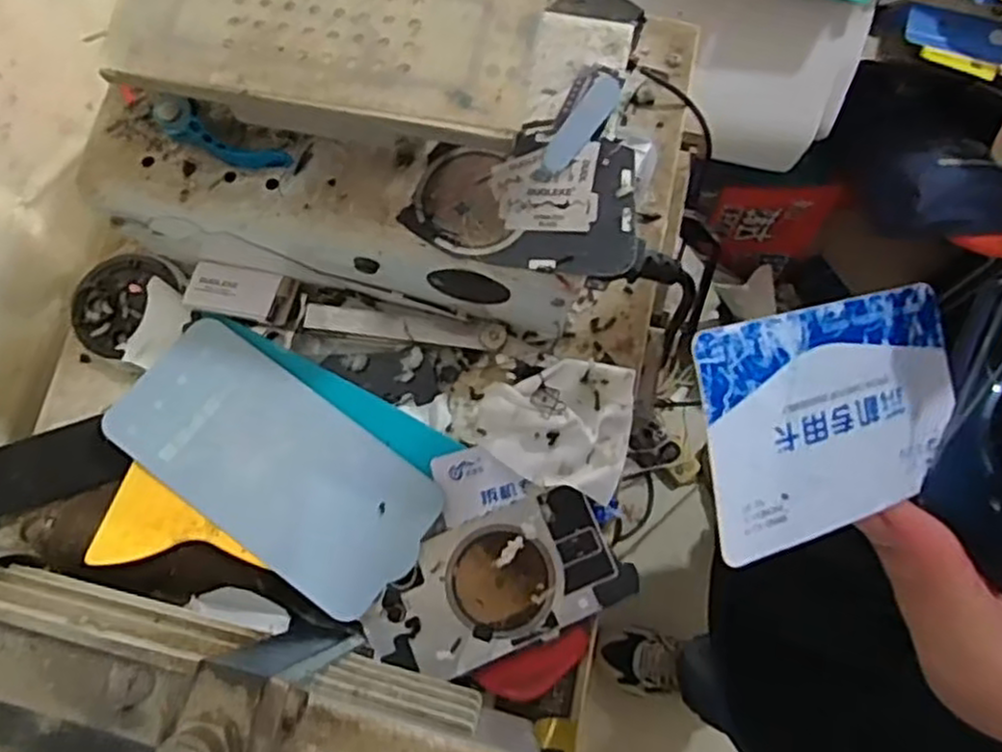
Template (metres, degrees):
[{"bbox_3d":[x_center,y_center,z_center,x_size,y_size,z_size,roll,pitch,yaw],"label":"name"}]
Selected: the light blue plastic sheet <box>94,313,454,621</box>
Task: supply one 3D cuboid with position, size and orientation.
[{"bbox_3d":[-0.110,0.041,0.351,0.158,0.009,0.078,35,71,8],"label":"light blue plastic sheet"}]

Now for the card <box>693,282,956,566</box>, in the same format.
[{"bbox_3d":[0.083,0.009,0.179,0.083,0.004,0.053,-12,94,-26],"label":"card"}]

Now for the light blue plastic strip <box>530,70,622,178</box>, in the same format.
[{"bbox_3d":[0.036,-0.111,0.324,0.015,0.007,0.060,31,78,9],"label":"light blue plastic strip"}]

